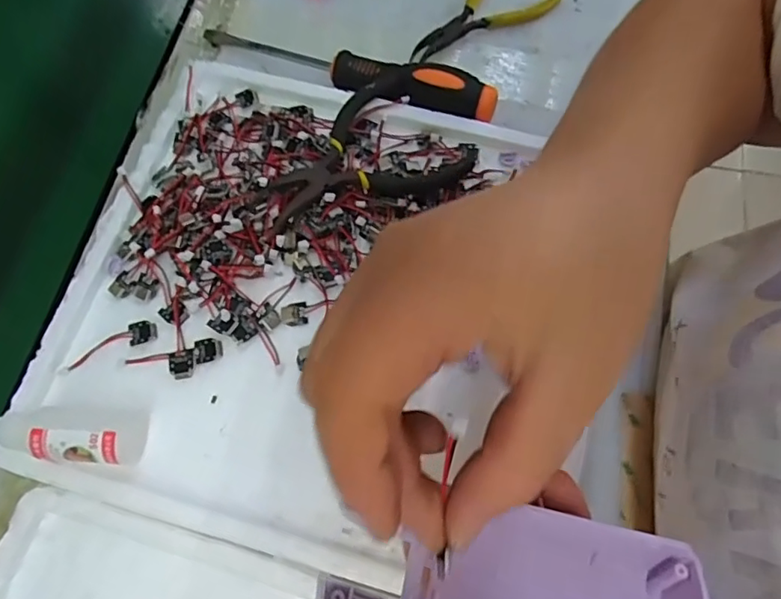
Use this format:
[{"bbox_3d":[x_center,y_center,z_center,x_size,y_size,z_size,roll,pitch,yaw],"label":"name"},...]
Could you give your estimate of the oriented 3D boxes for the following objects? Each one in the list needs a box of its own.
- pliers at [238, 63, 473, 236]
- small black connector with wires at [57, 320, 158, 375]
[{"bbox_3d":[-0.018,-0.076,0.310,0.122,0.018,0.083,-40,76,-12],"label":"pliers"},{"bbox_3d":[-0.146,0.023,0.285,0.050,0.004,0.013,-23,73,-8],"label":"small black connector with wires"}]

